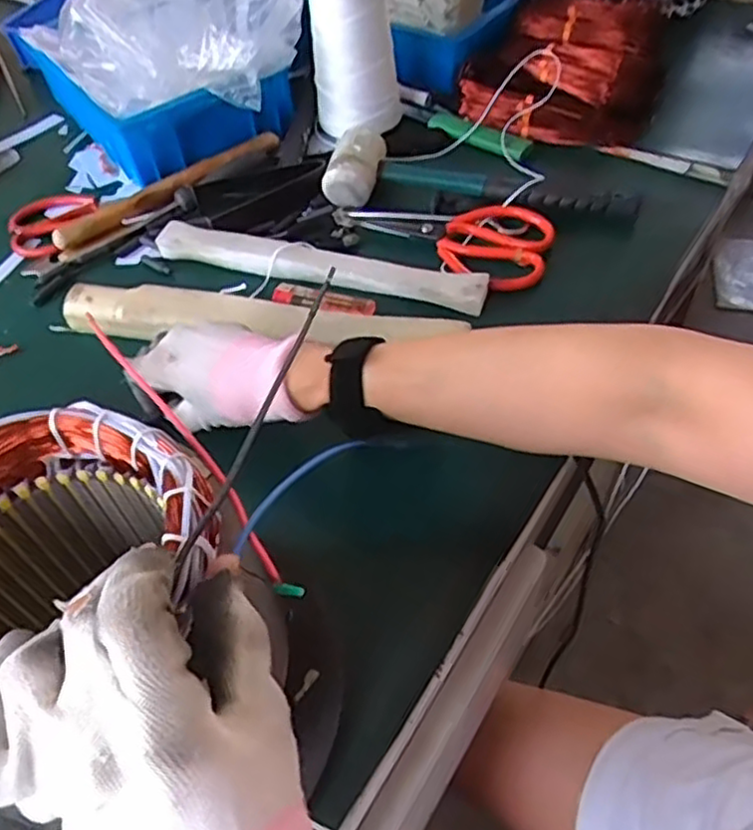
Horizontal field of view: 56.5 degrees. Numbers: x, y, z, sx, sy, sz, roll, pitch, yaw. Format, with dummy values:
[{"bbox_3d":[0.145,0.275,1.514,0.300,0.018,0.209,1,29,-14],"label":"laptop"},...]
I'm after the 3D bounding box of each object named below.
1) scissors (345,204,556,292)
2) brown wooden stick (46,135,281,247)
[{"bbox_3d":[0.072,-0.170,0.634,0.187,0.017,0.093,28,59,25],"label":"scissors"},{"bbox_3d":[-0.202,-0.222,0.696,0.241,0.024,0.028,-29,54,-16],"label":"brown wooden stick"}]

